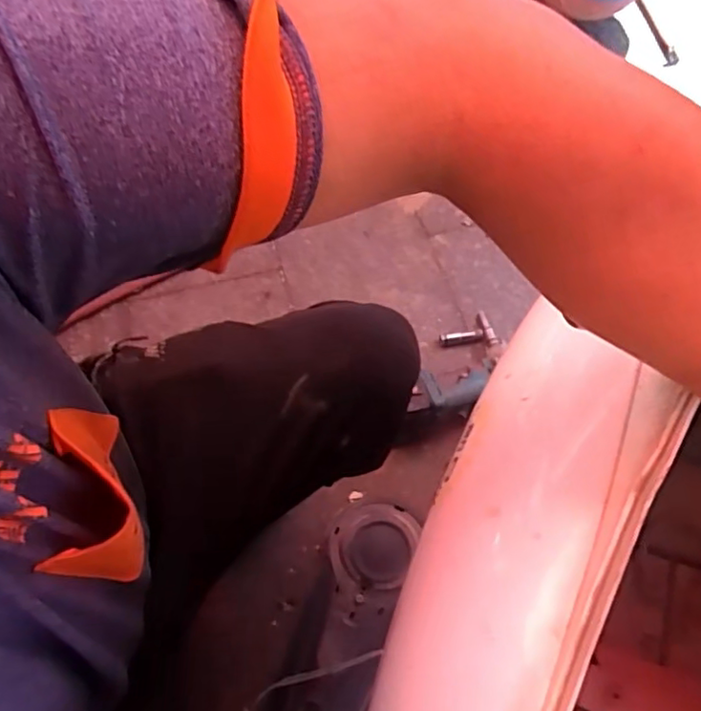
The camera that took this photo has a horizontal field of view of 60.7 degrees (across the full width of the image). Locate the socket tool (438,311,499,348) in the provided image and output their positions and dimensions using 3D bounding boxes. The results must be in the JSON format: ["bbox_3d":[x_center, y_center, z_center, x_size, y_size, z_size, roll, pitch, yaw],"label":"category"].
[{"bbox_3d":[0.214,-0.033,1.095,0.096,0.024,0.065,-21,65,-9],"label":"socket tool"}]

